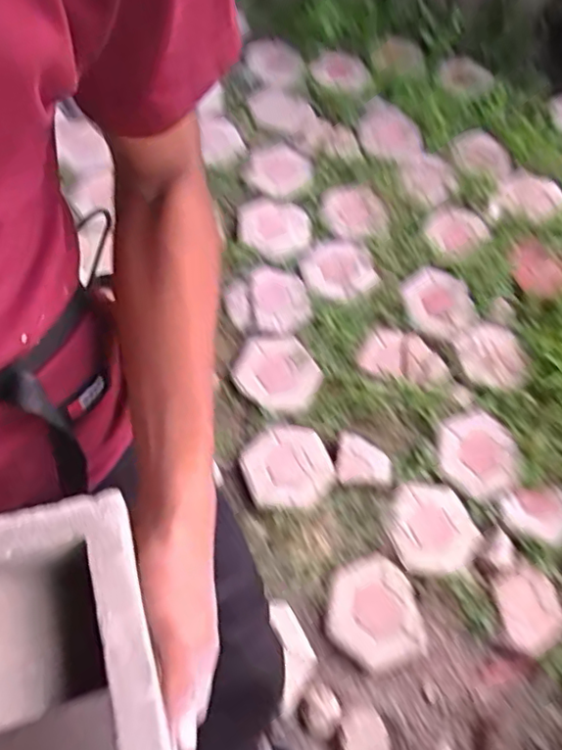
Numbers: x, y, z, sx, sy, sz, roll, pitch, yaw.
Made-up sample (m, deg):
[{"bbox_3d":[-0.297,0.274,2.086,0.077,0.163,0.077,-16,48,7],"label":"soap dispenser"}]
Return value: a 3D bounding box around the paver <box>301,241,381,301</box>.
[{"bbox_3d":[0.157,-0.285,1.613,0.181,0.026,0.182,-12,63,-10],"label":"paver"}]

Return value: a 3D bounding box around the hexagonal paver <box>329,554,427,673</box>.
[{"bbox_3d":[0.189,0.484,1.221,0.180,0.034,0.209,-3,62,-6],"label":"hexagonal paver"}]

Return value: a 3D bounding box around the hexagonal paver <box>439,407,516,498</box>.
[{"bbox_3d":[0.471,0.186,1.422,0.177,0.022,0.206,6,62,-1],"label":"hexagonal paver"}]

